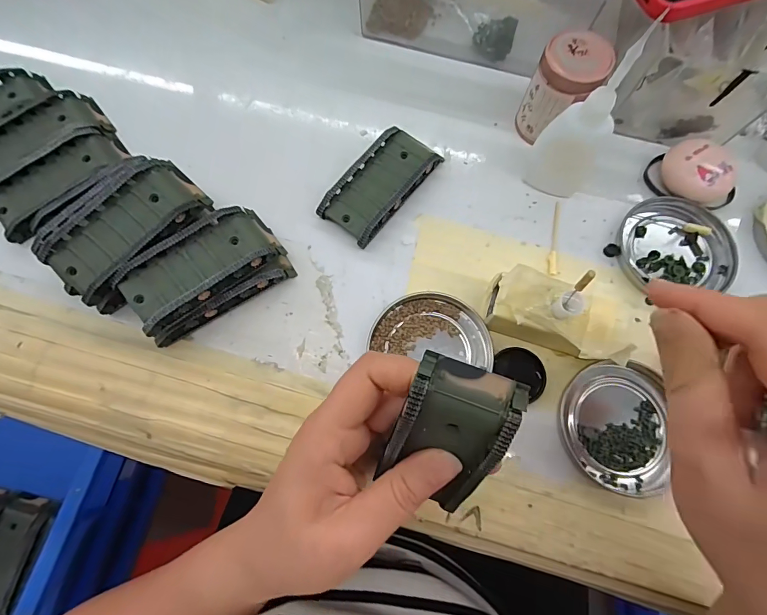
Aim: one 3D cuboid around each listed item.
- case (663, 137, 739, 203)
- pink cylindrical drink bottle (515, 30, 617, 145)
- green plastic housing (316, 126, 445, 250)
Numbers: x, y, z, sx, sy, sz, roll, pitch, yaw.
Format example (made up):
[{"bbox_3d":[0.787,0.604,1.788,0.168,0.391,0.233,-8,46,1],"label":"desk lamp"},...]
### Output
[{"bbox_3d":[0.228,-0.098,0.300,0.036,0.024,0.047,-24,75,-8],"label":"case"},{"bbox_3d":[0.127,-0.151,0.294,0.040,0.067,0.042,-42,78,-12],"label":"pink cylindrical drink bottle"},{"bbox_3d":[-0.002,-0.090,0.300,0.043,0.019,0.091,38,76,10],"label":"green plastic housing"}]

